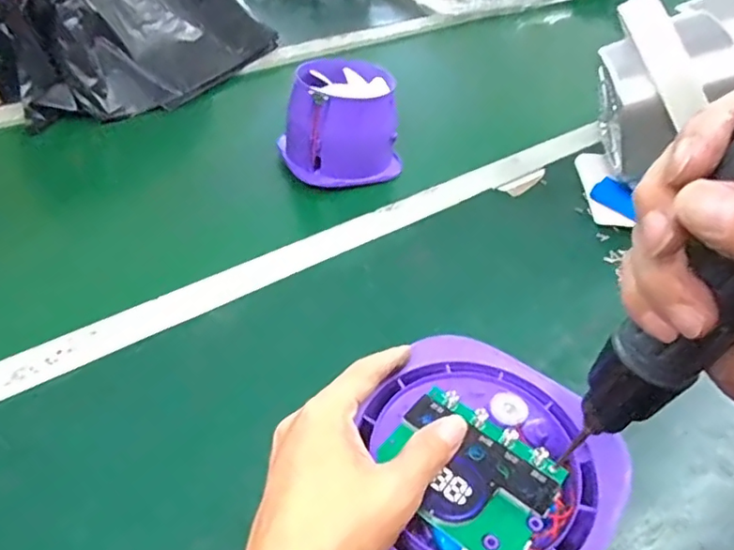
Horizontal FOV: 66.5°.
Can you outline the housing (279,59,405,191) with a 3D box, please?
[{"bbox_3d":[-0.033,-0.182,0.664,0.133,0.102,0.135,-7,44,-11],"label":"housing"}]

